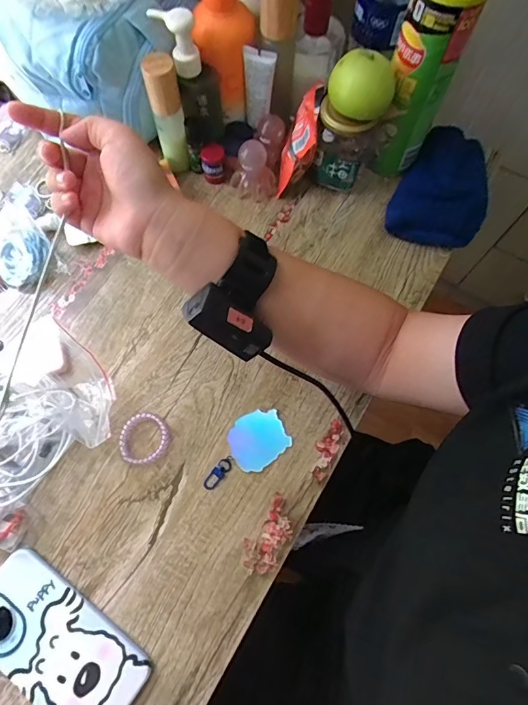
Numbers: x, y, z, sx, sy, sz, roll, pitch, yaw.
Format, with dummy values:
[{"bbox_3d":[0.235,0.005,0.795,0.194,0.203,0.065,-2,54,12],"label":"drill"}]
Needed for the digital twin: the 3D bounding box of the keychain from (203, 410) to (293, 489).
[{"bbox_3d":[-0.020,0.099,0.429,0.096,0.004,0.053,-35,75,-13],"label":"keychain"}]

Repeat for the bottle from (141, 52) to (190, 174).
[{"bbox_3d":[-0.109,-0.266,0.482,0.032,0.131,0.028,-17,71,-7],"label":"bottle"}]

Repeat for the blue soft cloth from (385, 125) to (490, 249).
[{"bbox_3d":[0.226,-0.200,0.515,0.104,0.061,0.155,29,72,9],"label":"blue soft cloth"}]

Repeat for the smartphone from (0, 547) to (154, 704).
[{"bbox_3d":[-0.181,0.252,0.365,0.161,0.012,0.080,34,73,10],"label":"smartphone"}]

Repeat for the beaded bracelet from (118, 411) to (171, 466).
[{"bbox_3d":[-0.122,0.088,0.429,0.051,0.008,0.051,0,70,-1],"label":"beaded bracelet"}]

